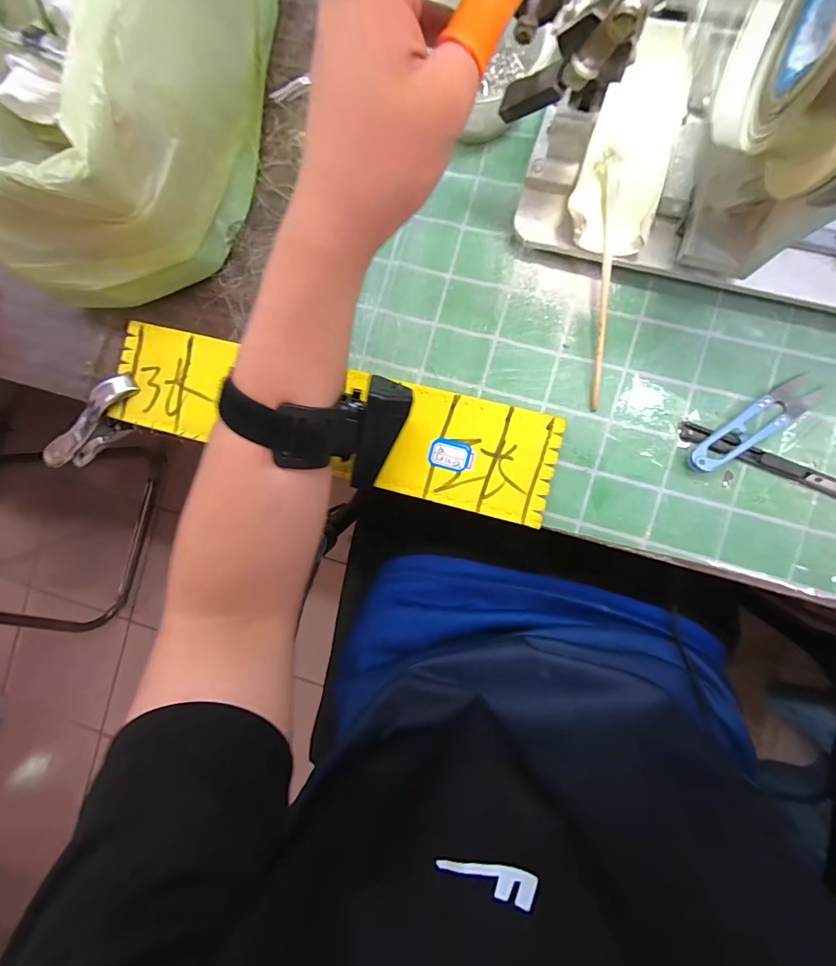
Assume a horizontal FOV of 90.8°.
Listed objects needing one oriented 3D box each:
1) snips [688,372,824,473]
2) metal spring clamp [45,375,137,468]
[{"bbox_3d":[0.232,-0.040,0.281,0.105,0.015,0.023,-35,86,6],"label":"snips"},{"bbox_3d":[-0.276,-0.054,0.356,0.118,0.046,0.024,-37,85,25],"label":"metal spring clamp"}]

